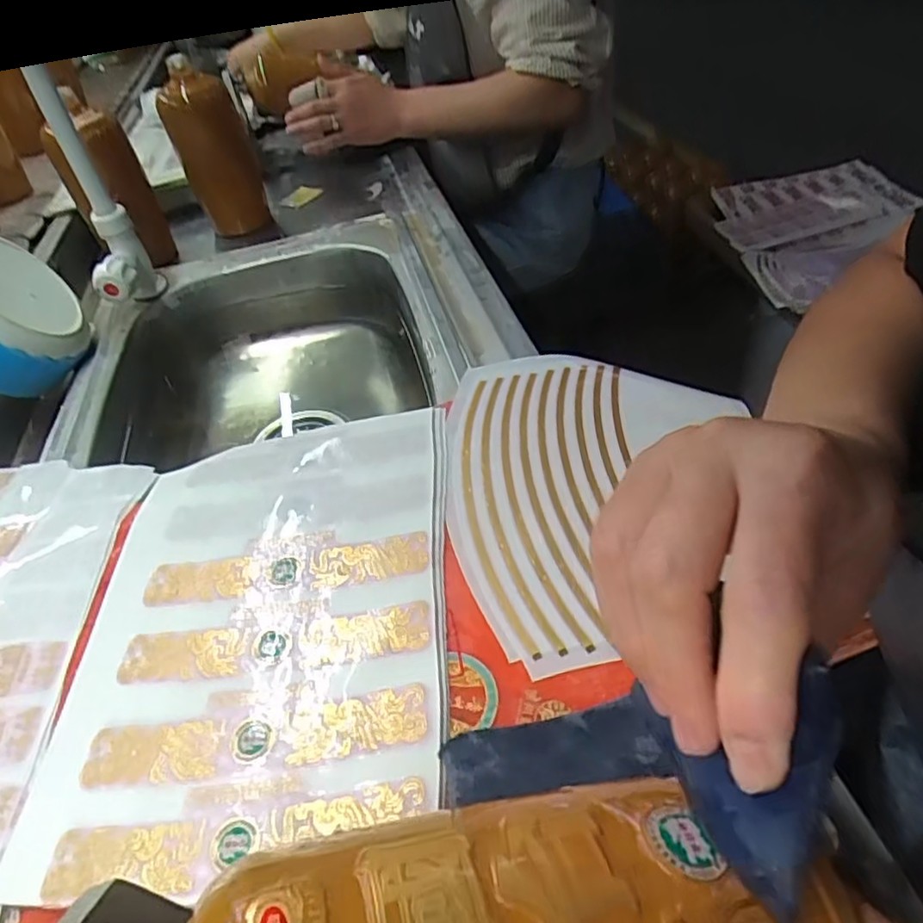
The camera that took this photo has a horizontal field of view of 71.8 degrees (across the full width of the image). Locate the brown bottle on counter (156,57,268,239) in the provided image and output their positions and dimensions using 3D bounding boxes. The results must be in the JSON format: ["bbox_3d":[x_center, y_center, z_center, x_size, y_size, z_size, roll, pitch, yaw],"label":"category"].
[{"bbox_3d":[-0.274,-0.342,0.715,0.082,0.179,0.095,-20,45,-12],"label":"brown bottle on counter"}]

